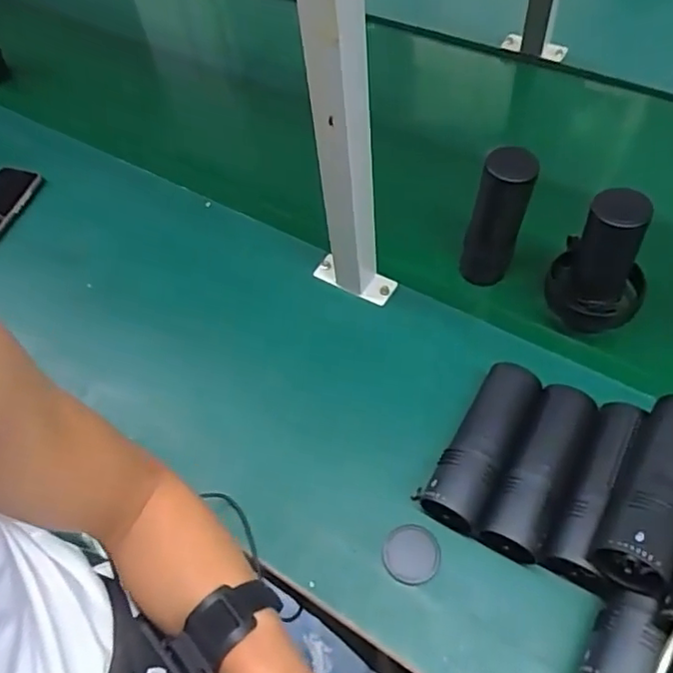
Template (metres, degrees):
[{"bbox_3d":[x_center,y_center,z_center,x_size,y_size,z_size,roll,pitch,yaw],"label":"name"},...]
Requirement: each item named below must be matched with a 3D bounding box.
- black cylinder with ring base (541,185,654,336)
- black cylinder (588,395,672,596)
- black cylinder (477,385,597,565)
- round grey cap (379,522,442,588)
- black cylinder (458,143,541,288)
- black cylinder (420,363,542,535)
[{"bbox_3d":[0.279,-0.069,0.624,0.093,0.182,0.079,24,63,20],"label":"black cylinder with ring base"},{"bbox_3d":[0.261,0.118,0.481,0.054,0.047,0.162,25,64,20],"label":"black cylinder"},{"bbox_3d":[0.188,0.123,0.548,0.051,0.044,0.161,24,63,20],"label":"black cylinder"},{"bbox_3d":[0.069,0.201,0.545,0.051,0.006,0.052,-3,57,4],"label":"round grey cap"},{"bbox_3d":[0.179,-0.121,0.665,0.054,0.181,0.049,18,61,17],"label":"black cylinder"},{"bbox_3d":[0.142,0.106,0.572,0.054,0.057,0.163,25,64,20],"label":"black cylinder"}]

